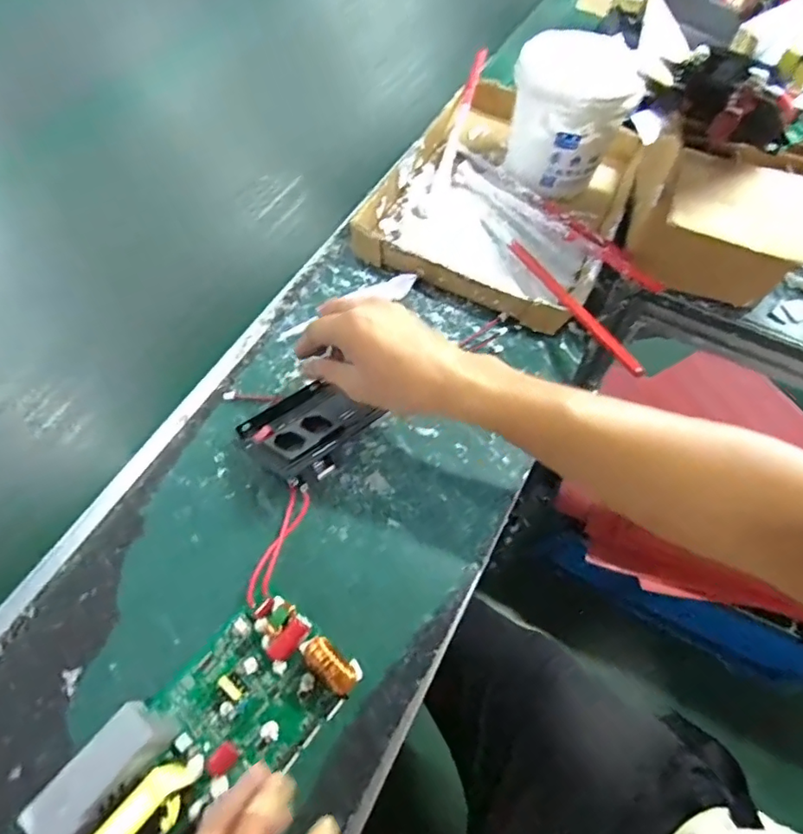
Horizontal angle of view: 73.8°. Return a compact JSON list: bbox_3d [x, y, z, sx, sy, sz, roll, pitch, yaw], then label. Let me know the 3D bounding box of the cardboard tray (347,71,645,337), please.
[{"bbox_3d":[0.126,-0.260,0.602,0.241,0.042,0.359,22,61,9],"label":"cardboard tray"}]

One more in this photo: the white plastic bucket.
[{"bbox_3d":[0.173,-0.320,0.579,0.111,0.131,0.111,7,60,1],"label":"white plastic bucket"}]

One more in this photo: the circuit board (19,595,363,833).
[{"bbox_3d":[-0.118,0.195,0.320,0.088,0.048,0.179,39,65,17],"label":"circuit board"}]

